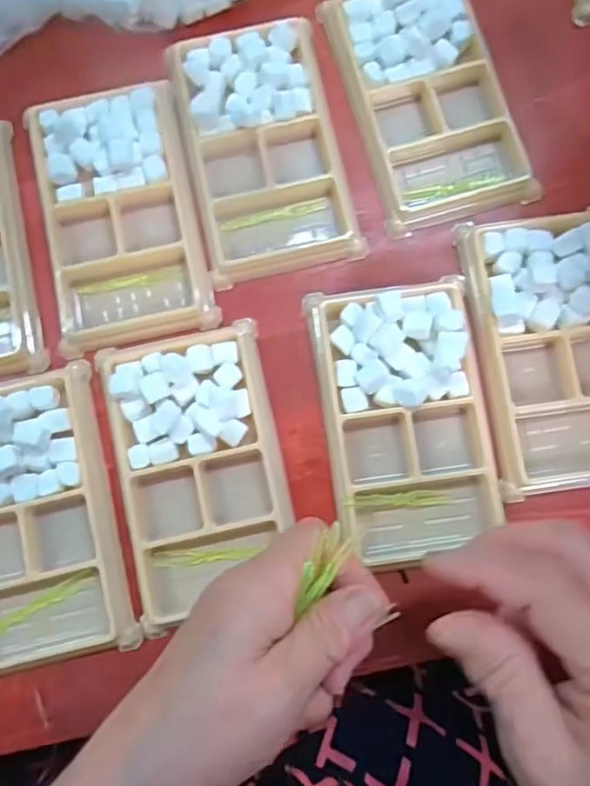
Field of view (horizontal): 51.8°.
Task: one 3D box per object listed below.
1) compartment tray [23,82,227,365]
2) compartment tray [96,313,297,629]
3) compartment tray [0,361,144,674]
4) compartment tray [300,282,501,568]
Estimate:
[{"bbox_3d":[-0.088,-0.091,0.306,0.076,0.012,0.129,-12,82,0],"label":"compartment tray"},{"bbox_3d":[-0.045,0.036,0.288,0.077,0.015,0.133,-12,82,0],"label":"compartment tray"},{"bbox_3d":[-0.124,0.058,0.284,0.076,0.015,0.135,-12,82,0],"label":"compartment tray"},{"bbox_3d":[0.054,0.013,0.289,0.078,0.020,0.129,-9,82,0],"label":"compartment tray"}]

